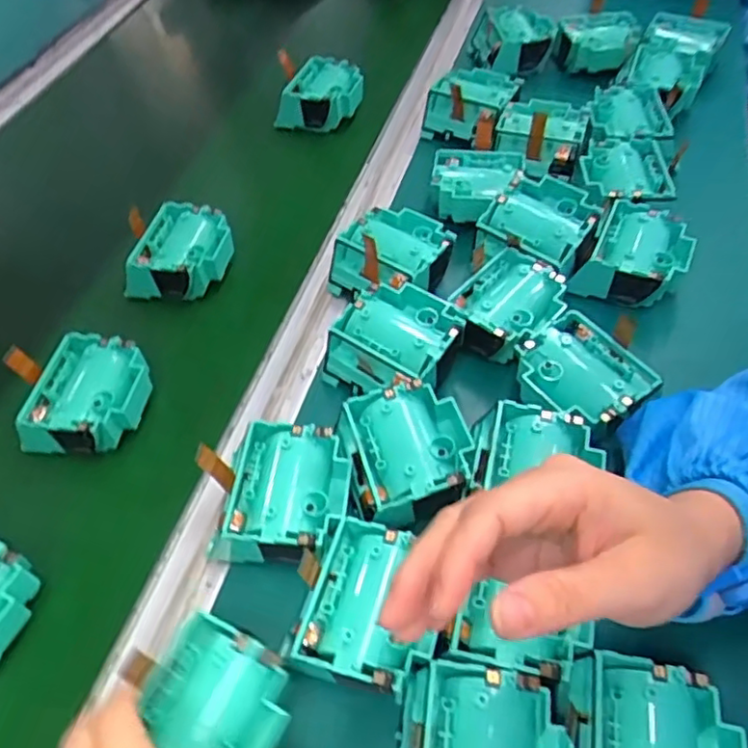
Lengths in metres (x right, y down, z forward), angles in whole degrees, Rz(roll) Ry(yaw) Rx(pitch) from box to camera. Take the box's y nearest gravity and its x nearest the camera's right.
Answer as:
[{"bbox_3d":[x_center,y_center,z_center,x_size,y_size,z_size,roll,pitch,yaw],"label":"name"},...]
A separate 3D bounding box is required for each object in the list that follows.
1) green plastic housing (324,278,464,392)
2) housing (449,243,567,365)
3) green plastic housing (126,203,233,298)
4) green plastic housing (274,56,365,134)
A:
[{"bbox_3d":[0.016,-0.018,0.427,0.076,0.042,0.078,31,60,24],"label":"green plastic housing"},{"bbox_3d":[0.095,-0.045,0.439,0.078,0.031,0.062,-39,60,-23],"label":"housing"},{"bbox_3d":[-0.152,-0.095,0.499,0.074,0.035,0.083,17,56,15],"label":"green plastic housing"},{"bbox_3d":[-0.051,-0.282,0.636,0.083,0.039,0.069,5,53,7],"label":"green plastic housing"}]

